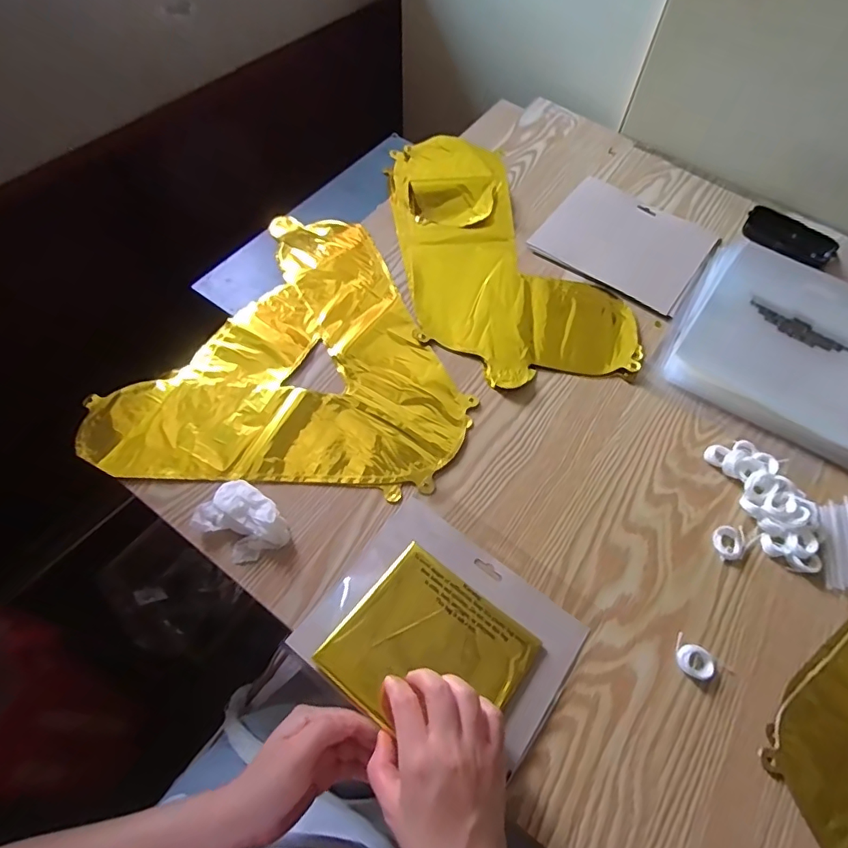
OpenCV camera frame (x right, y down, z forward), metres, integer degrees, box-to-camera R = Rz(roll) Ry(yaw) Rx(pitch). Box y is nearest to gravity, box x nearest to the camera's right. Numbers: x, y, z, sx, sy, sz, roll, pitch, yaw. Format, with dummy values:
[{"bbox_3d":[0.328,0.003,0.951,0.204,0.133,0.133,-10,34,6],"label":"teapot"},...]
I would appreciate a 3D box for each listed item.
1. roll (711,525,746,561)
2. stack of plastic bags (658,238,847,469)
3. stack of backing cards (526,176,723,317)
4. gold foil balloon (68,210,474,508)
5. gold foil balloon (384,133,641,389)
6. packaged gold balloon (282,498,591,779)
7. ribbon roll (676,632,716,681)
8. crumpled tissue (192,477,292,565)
[{"bbox_3d":[0.281,0.108,0.469,0.034,0.008,0.030,-1,61,-3],"label":"roll"},{"bbox_3d":[0.407,-0.099,0.574,0.220,0.030,0.245,32,64,14],"label":"stack of plastic bags"},{"bbox_3d":[0.256,-0.230,0.651,0.193,0.009,0.163,34,65,15],"label":"stack of backing cards"},{"bbox_3d":[-0.130,-0.099,0.567,0.360,0.007,0.358,8,61,2],"label":"gold foil balloon"},{"bbox_3d":[0.094,-0.221,0.637,0.238,0.014,0.399,-6,62,-6],"label":"gold foil balloon"},{"bbox_3d":[0.016,0.175,0.427,0.194,0.015,0.162,34,65,15],"label":"packaged gold balloon"},{"bbox_3d":[0.222,0.194,0.423,0.034,0.007,0.026,33,65,14],"label":"ribbon roll"},{"bbox_3d":[-0.159,0.086,0.452,0.078,0.026,0.056,35,65,15],"label":"crumpled tissue"}]

